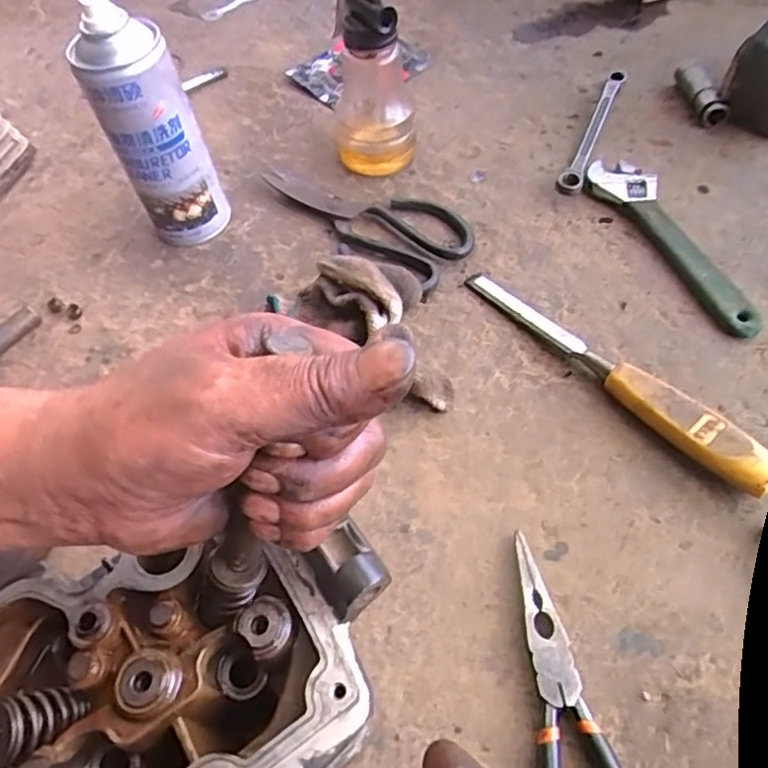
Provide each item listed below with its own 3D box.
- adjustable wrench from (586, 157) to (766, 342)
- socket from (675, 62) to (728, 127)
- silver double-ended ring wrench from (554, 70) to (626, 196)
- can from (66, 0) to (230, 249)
[{"bbox_3d":[0.230,-0.115,0.496,0.044,0.011,0.202,-20,57,-8],"label":"adjustable wrench"},{"bbox_3d":[0.308,-0.285,0.609,0.020,0.018,0.087,-6,56,1],"label":"socket"},{"bbox_3d":[0.195,-0.240,0.582,0.020,0.015,0.193,18,60,16],"label":"silver double-ended ring wrench"},{"bbox_3d":[-0.174,-0.187,0.474,0.063,0.183,0.059,-2,56,3],"label":"can"}]

